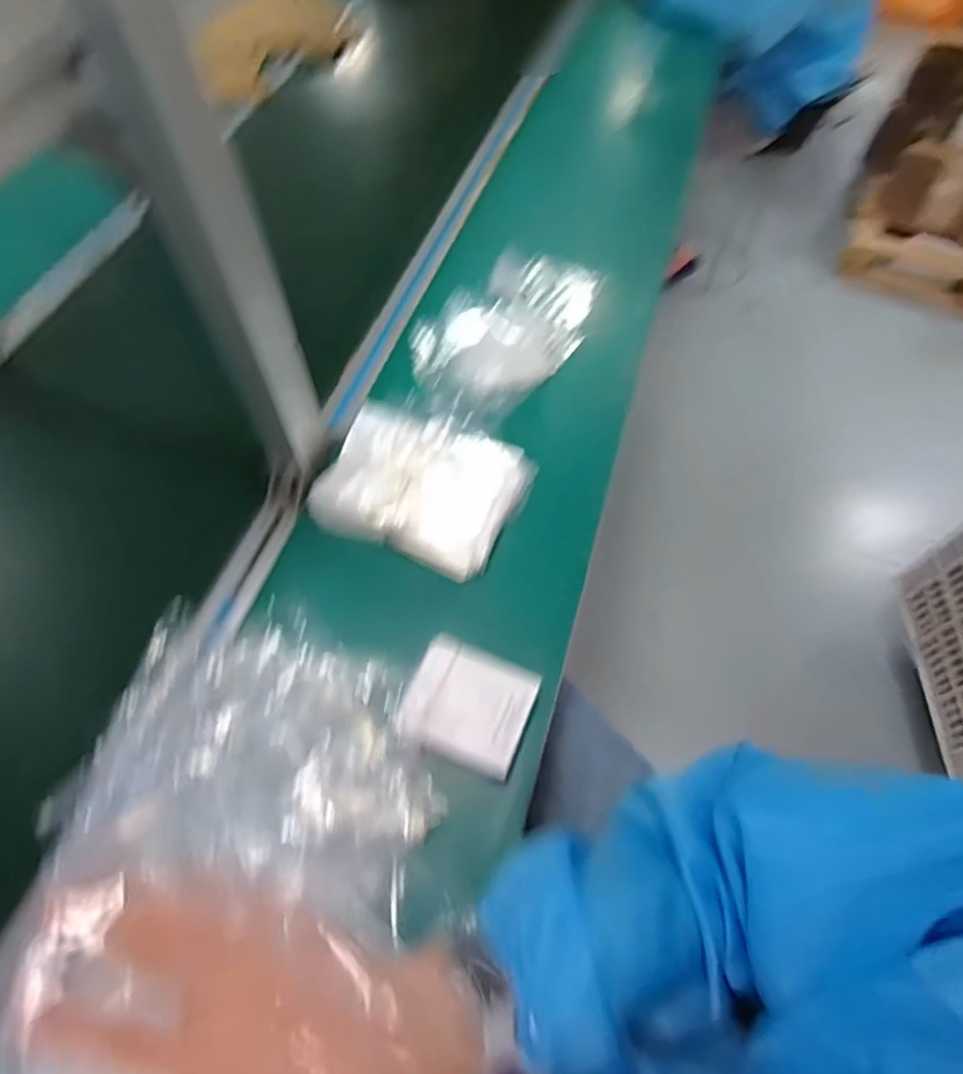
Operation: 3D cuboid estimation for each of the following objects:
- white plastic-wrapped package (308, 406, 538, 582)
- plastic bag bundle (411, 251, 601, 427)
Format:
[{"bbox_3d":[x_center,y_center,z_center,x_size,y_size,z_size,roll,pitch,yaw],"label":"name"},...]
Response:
[{"bbox_3d":[-0.061,-0.052,0.603,0.189,0.031,0.145,22,62,11],"label":"white plastic-wrapped package"},{"bbox_3d":[0.029,-0.257,0.736,0.168,0.030,0.300,32,65,16],"label":"plastic bag bundle"}]

